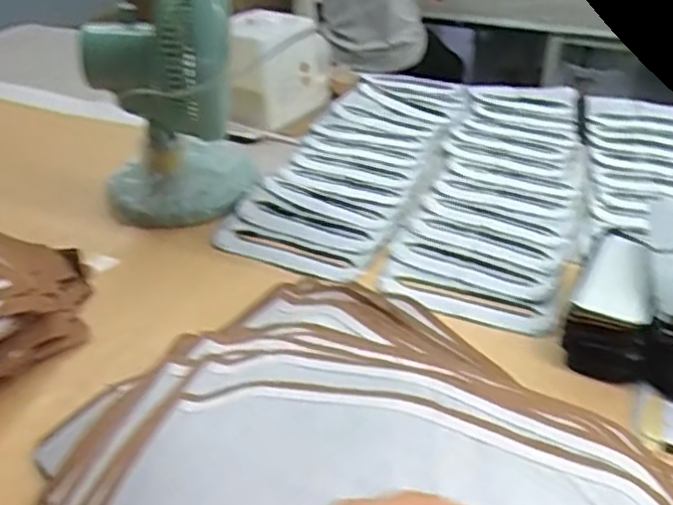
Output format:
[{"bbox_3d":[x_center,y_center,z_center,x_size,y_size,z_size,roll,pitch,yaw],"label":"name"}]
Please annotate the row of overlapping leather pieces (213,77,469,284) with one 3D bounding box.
[{"bbox_3d":[0.051,-0.165,1.010,0.210,0.025,0.684,12,34,15],"label":"row of overlapping leather pieces"}]

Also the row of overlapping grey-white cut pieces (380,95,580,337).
[{"bbox_3d":[0.259,-0.119,0.972,0.214,0.023,0.711,12,34,15],"label":"row of overlapping grey-white cut pieces"}]

